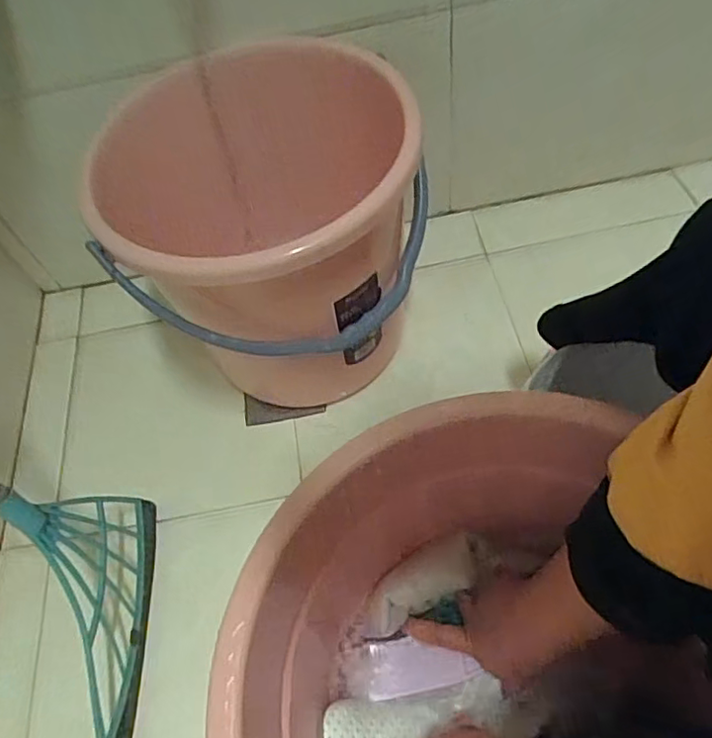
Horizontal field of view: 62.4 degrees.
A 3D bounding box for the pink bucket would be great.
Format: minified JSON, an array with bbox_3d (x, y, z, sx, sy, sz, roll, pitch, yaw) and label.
[{"bbox_3d":[-0.099,-0.142,0.643,0.318,0.314,0.321,-31,60,-12],"label":"pink bucket"}]

